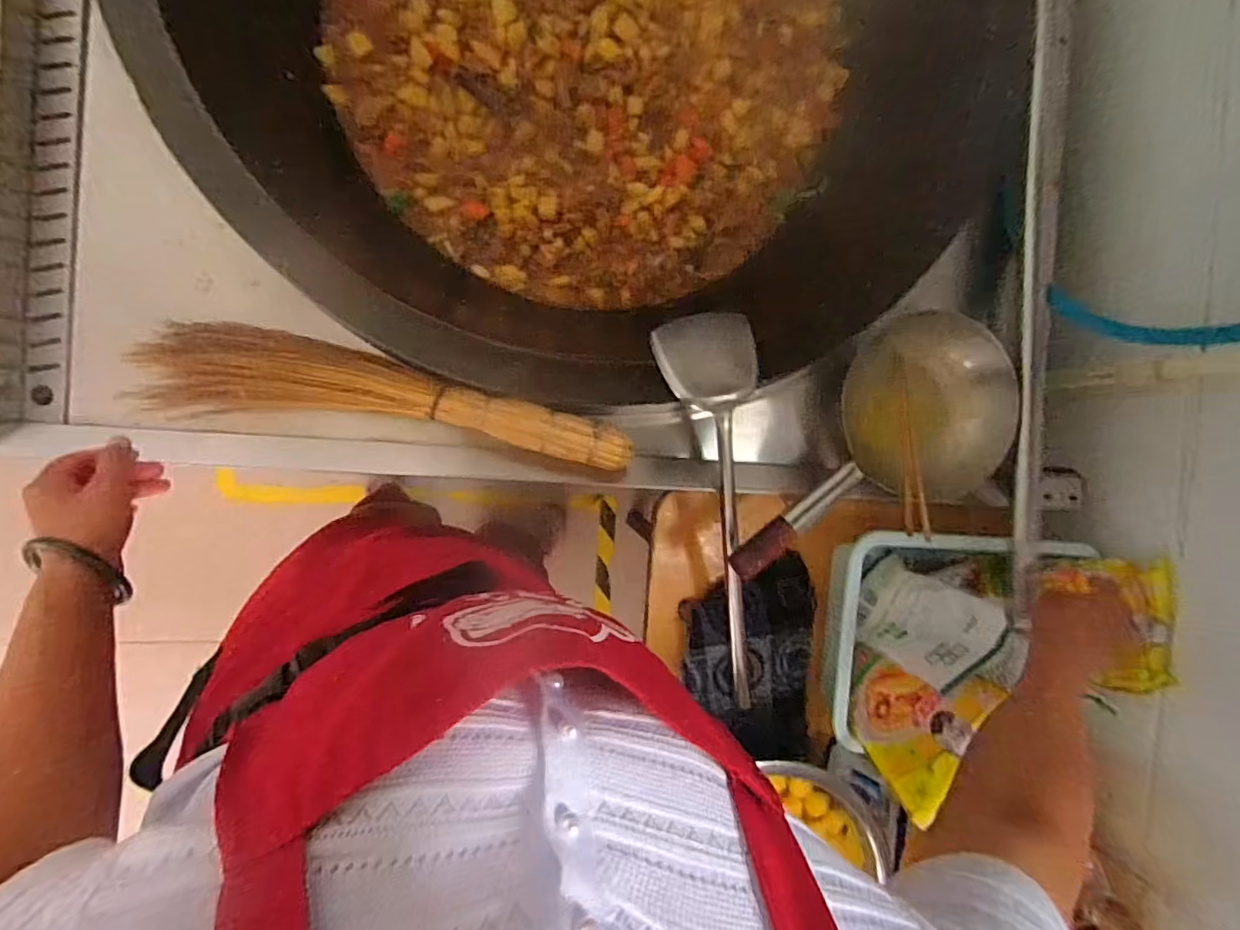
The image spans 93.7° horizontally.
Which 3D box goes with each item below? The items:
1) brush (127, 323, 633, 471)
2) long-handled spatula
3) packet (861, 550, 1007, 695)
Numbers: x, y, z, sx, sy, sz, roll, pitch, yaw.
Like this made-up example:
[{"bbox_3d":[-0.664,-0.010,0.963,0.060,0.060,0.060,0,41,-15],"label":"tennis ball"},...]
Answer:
[{"bbox_3d":[-0.242,-0.065,0.628,0.512,0.053,0.101,11,89,-9],"label":"brush"},{"bbox_3d":[0.122,0.074,0.699,0.103,0.045,0.493,-10,105,-9],"label":"long-handled spatula"},{"bbox_3d":[0.372,0.194,0.730,0.118,0.164,0.024,-47,123,-5],"label":"packet"}]

